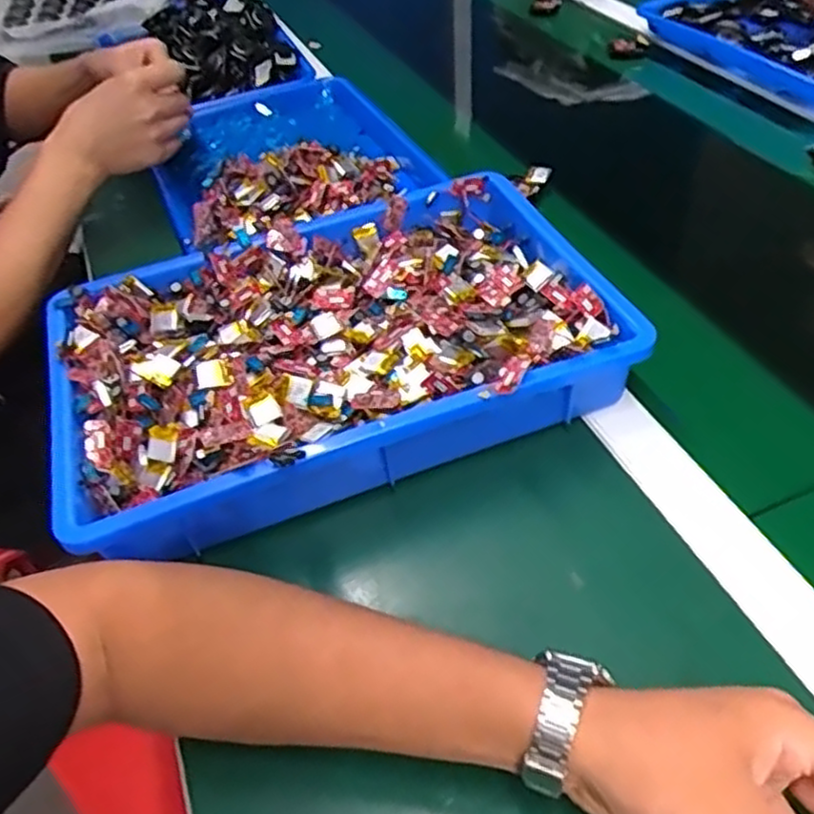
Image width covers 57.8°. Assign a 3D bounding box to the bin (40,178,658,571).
[{"bbox_3d":[-0.052,-0.047,0.518,0.376,0.058,0.245,-18,46,-10],"label":"bin"}]

